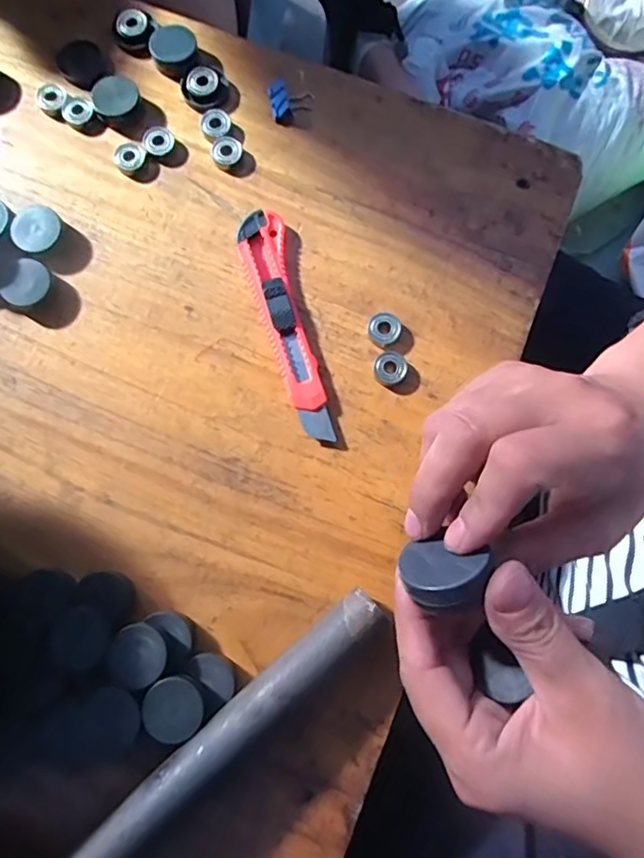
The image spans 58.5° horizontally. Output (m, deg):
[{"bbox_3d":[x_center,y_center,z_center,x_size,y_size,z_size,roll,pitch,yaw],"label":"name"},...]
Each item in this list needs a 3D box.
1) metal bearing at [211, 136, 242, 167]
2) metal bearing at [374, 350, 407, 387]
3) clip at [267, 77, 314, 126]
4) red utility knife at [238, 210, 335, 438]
[{"bbox_3d":[-0.065,-0.189,0.393,0.020,0.005,0.019,0,78,0],"label":"metal bearing"},{"bbox_3d":[0.043,-0.039,0.367,0.021,0.009,0.023,0,78,0],"label":"metal bearing"},{"bbox_3d":[-0.022,-0.235,0.406,0.030,0.009,0.039,-13,78,-3],"label":"clip"},{"bbox_3d":[-0.024,-0.068,0.373,0.032,0.014,0.158,-16,79,-3],"label":"red utility knife"}]

